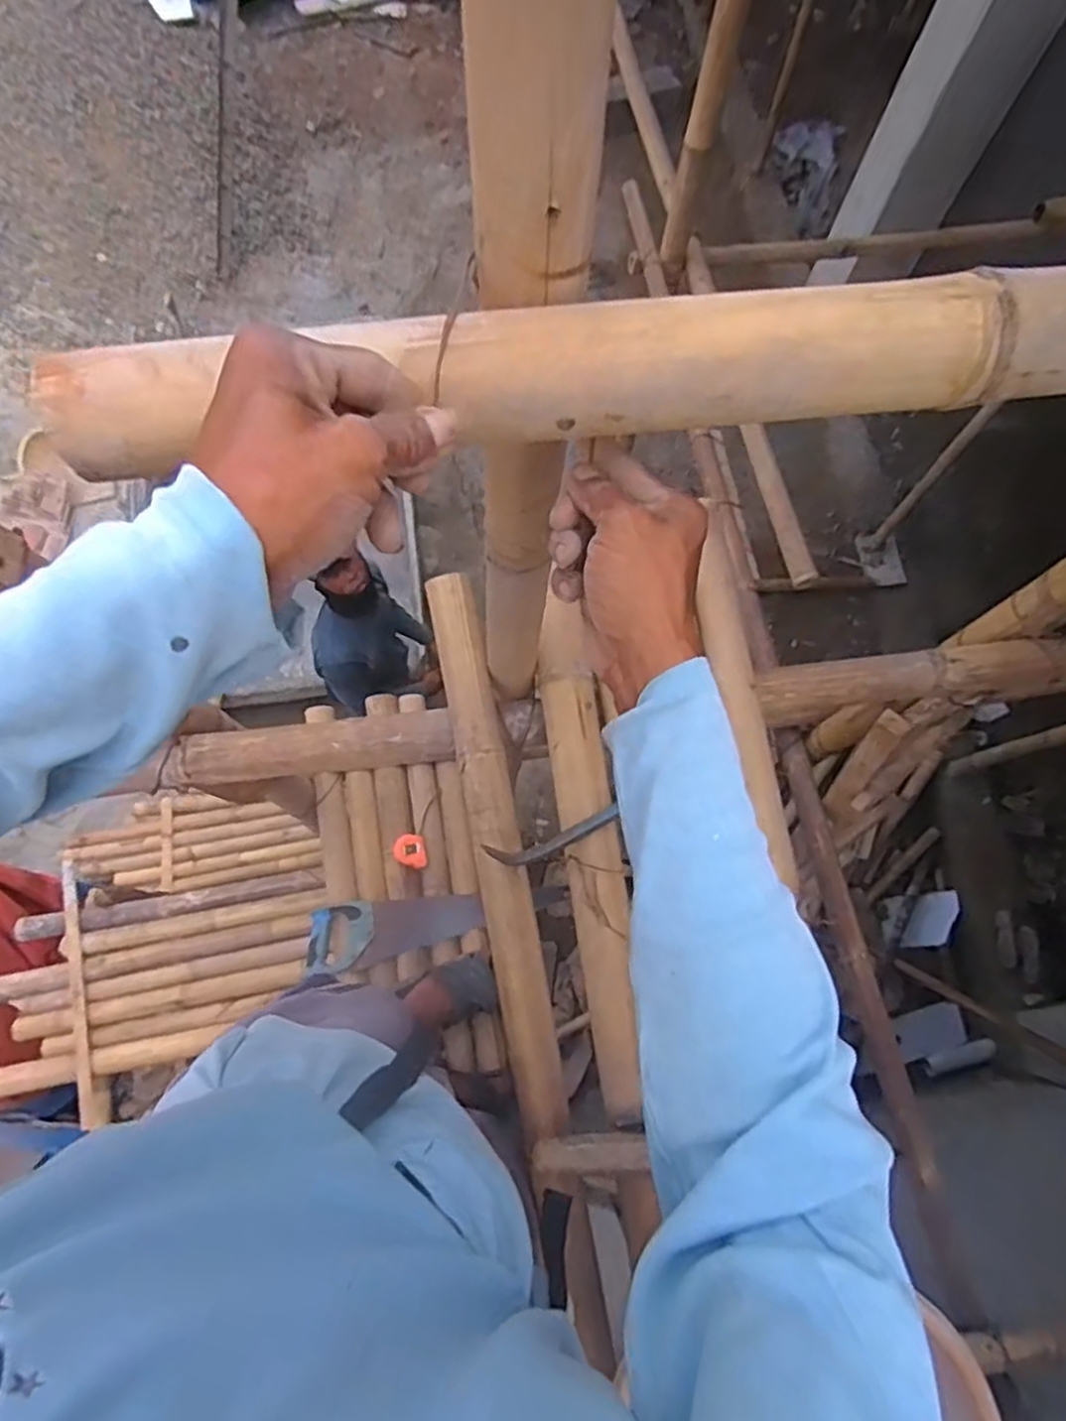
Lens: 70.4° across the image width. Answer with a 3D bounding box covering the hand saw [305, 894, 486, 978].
[{"bbox_3d":[-0.265,0.420,1.452,0.338,0.027,0.118,-10,75,-5],"label":"hand saw"}]

